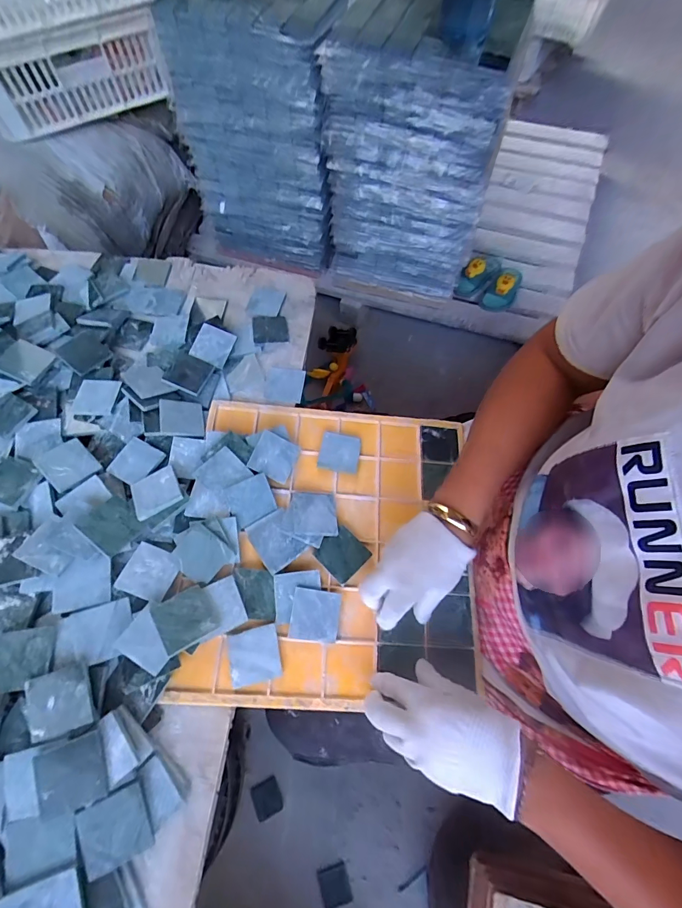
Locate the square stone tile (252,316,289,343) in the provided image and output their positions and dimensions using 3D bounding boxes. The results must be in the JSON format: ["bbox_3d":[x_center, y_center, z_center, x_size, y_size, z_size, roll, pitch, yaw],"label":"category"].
[{"bbox_3d":[-0.102,-0.181,0.568,0.049,0.008,0.054,-7,65,-5],"label":"square stone tile"}]

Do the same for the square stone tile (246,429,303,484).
[{"bbox_3d":[-0.078,0.003,0.465,0.049,0.005,0.050,29,72,-19],"label":"square stone tile"}]

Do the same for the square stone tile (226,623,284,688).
[{"bbox_3d":[-0.087,0.201,0.393,0.049,0.005,0.048,-12,66,-7],"label":"square stone tile"}]

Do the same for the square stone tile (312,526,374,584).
[{"bbox_3d":[0.002,0.111,0.439,0.048,0.005,0.049,-41,80,-17],"label":"square stone tile"}]

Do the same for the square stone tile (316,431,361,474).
[{"bbox_3d":[-0.002,-0.002,0.486,0.049,0.011,0.047,7,65,2],"label":"square stone tile"}]

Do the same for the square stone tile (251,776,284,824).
[{"bbox_3d":[-0.140,0.650,0.743,0.050,0.006,0.057,-21,67,-11],"label":"square stone tile"}]

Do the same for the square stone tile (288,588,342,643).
[{"bbox_3d":[-0.027,0.168,0.410,0.050,0.010,0.048,7,65,2],"label":"square stone tile"}]

